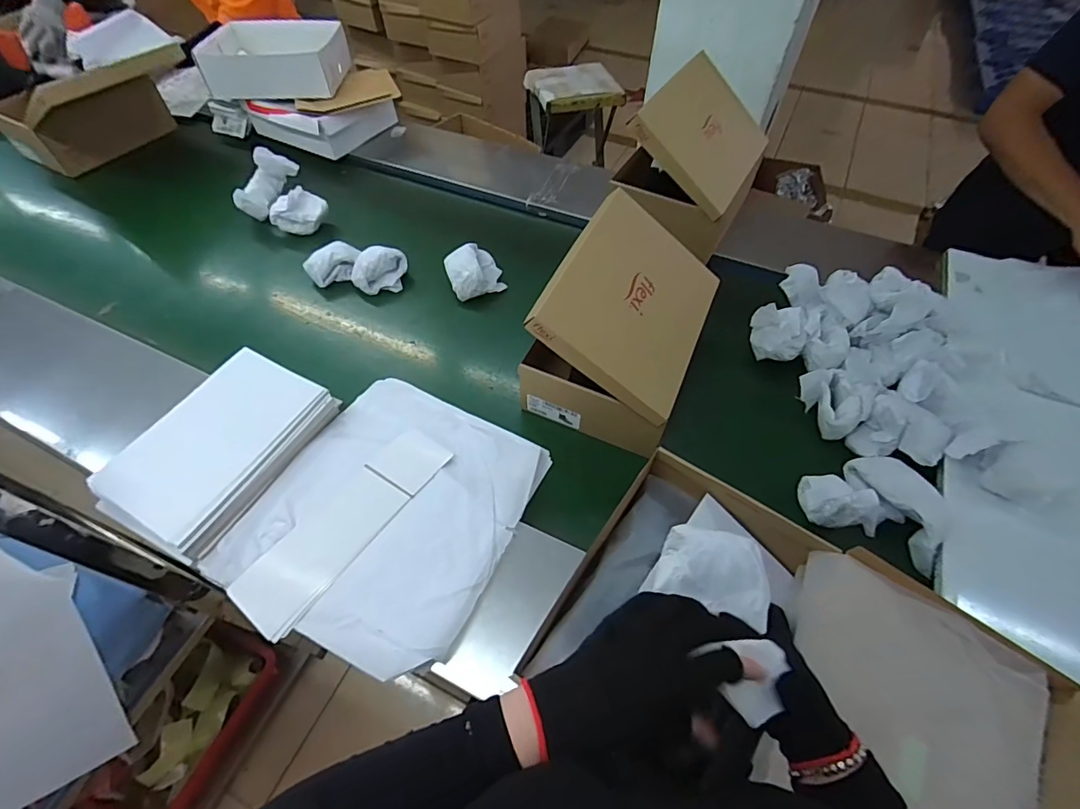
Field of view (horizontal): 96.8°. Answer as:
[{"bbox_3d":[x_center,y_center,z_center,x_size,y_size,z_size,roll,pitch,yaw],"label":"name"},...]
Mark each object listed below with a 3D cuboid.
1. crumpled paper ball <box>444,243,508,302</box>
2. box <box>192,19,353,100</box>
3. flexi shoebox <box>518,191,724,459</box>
[{"bbox_3d":[-0.143,-0.285,1.039,0.113,0.075,0.105,-22,58,-14],"label":"crumpled paper ball"},{"bbox_3d":[-0.730,-0.951,1.323,0.357,0.108,0.273,-1,55,0],"label":"box"},{"bbox_3d":[0.150,-0.137,0.816,0.241,0.243,0.331,23,58,16],"label":"flexi shoebox"}]

